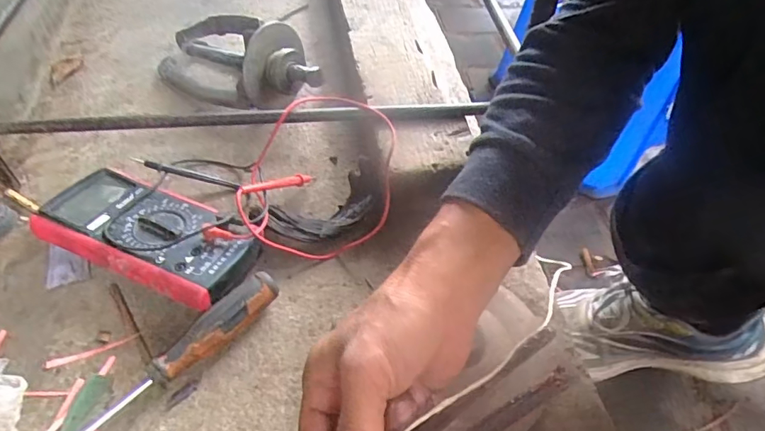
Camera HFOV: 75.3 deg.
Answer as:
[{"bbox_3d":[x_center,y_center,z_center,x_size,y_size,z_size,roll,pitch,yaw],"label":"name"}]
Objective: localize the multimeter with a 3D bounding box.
[{"bbox_3d":[-0.201,0.017,0.432,0.191,0.039,0.093,21,52,14],"label":"multimeter"}]

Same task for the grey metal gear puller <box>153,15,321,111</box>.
[{"bbox_3d":[-0.166,-0.181,0.567,0.231,0.086,0.093,15,47,29],"label":"grey metal gear puller"}]

